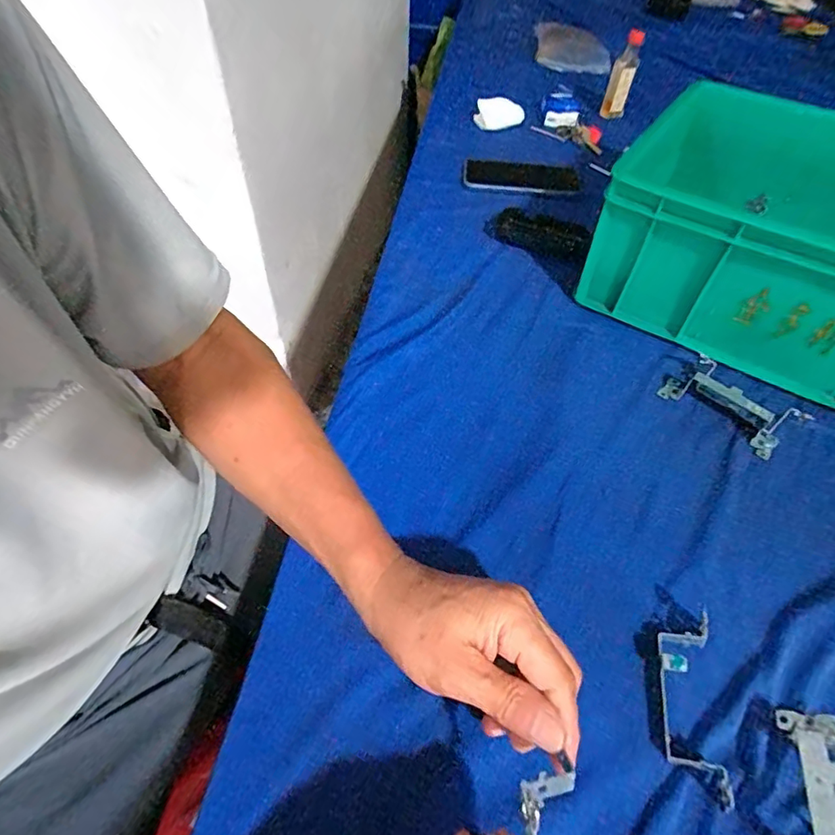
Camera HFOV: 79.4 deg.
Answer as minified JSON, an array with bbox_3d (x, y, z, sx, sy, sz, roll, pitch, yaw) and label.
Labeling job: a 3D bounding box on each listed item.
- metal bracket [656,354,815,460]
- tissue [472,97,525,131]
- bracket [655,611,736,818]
[{"bbox_3d":[0.292,-0.018,0.463,0.060,0.028,0.107,-32,59,-26],"label":"metal bracket"},{"bbox_3d":[0.130,-0.482,0.801,0.079,0.037,0.036,13,51,7],"label":"tissue"},{"bbox_3d":[0.166,0.172,0.307,0.034,0.020,0.101,9,51,4],"label":"bracket"}]

